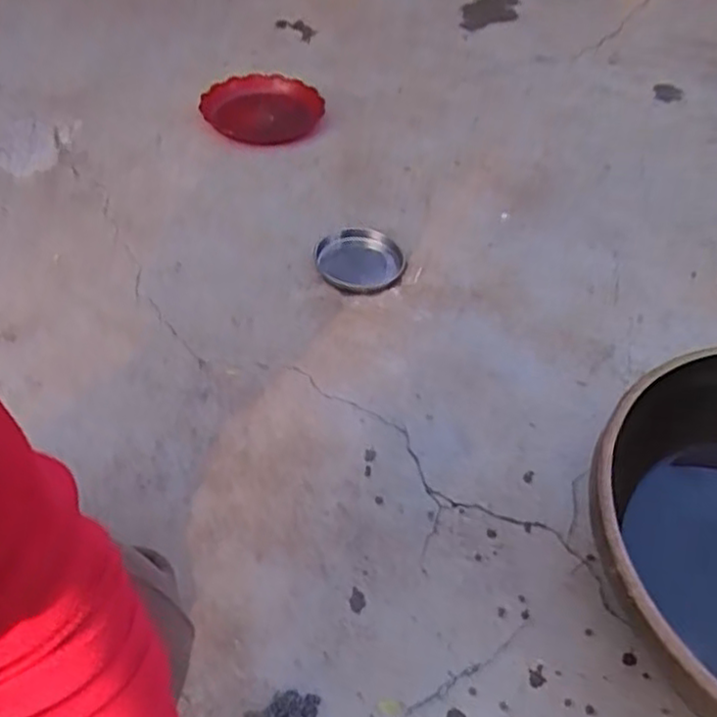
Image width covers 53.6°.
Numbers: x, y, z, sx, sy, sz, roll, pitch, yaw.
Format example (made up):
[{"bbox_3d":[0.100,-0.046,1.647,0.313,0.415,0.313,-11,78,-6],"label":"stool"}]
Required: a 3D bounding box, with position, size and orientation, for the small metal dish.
[{"bbox_3d":[0.002,-0.152,1.081,0.130,0.023,0.128,2,48,-2],"label":"small metal dish"}]

